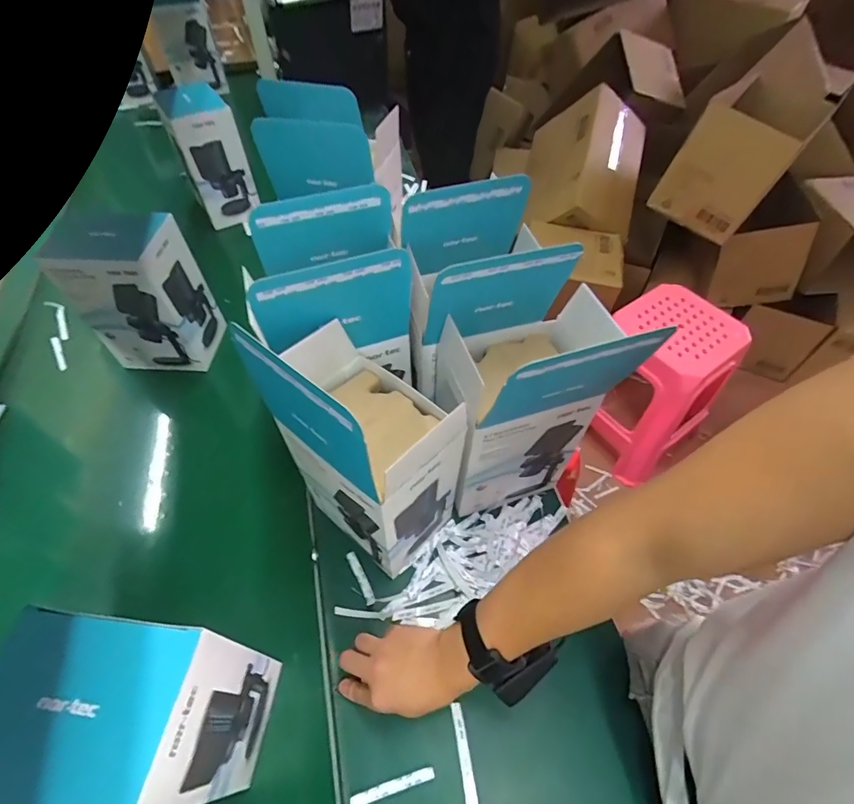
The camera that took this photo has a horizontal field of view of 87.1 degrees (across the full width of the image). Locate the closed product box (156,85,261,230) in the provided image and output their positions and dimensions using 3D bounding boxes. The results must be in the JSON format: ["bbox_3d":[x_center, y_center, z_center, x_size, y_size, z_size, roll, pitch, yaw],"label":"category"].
[{"bbox_3d":[-0.452,-0.514,0.953,0.116,0.233,0.121,-25,59,-17],"label":"closed product box"}]

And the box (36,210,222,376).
[{"bbox_3d":[-0.445,-0.164,0.715,0.153,0.218,0.109,0,55,0],"label":"box"}]

